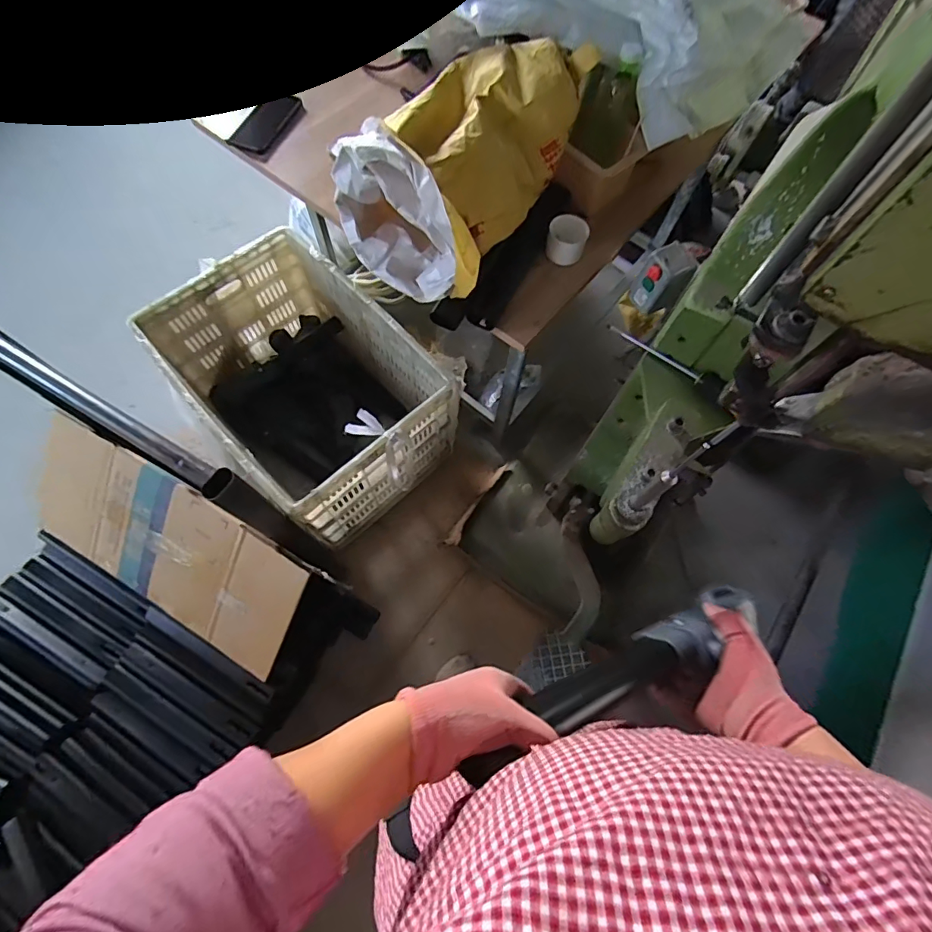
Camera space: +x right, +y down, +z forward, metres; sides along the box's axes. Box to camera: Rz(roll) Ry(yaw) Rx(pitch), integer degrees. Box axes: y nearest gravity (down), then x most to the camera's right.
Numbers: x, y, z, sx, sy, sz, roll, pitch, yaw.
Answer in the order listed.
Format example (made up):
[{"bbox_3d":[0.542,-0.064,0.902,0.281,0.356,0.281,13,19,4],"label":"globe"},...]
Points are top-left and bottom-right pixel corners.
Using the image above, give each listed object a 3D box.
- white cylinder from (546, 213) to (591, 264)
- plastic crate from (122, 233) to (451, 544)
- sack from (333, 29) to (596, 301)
[{"bbox_3d":[0.169,-0.380,0.803,0.065,0.053,0.052,17,69,4],"label":"white cylinder"},{"bbox_3d":[-0.421,-0.197,1.301,0.469,0.412,0.685,-40,76,-16],"label":"plastic crate"},{"bbox_3d":[-0.008,-0.446,0.705,0.222,0.186,0.339,30,71,9],"label":"sack"}]

